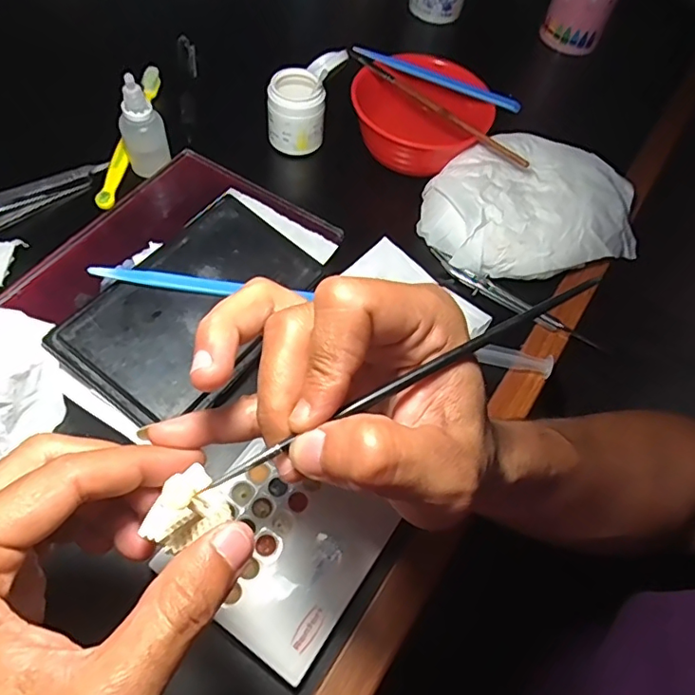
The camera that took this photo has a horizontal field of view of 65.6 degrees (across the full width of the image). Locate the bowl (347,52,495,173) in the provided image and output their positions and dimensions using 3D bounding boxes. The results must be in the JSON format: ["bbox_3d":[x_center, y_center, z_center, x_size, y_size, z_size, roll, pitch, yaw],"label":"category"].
[{"bbox_3d":[0.057,-0.187,0.437,0.113,0.048,0.094,21,59,5],"label":"bowl"}]

